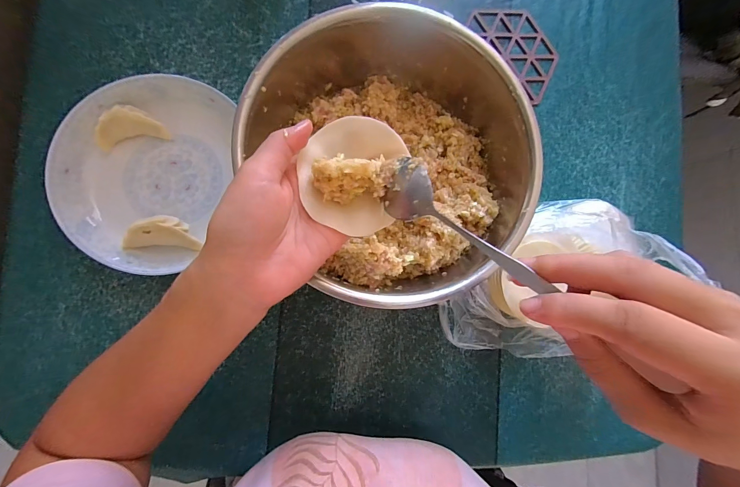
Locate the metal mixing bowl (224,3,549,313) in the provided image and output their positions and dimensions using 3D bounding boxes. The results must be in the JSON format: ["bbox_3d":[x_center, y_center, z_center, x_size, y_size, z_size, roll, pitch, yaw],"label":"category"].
[{"bbox_3d":[0.018,-0.078,0.320,0.250,0.111,0.234,1,85,-6],"label":"metal mixing bowl"}]

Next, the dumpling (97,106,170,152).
[{"bbox_3d":[-0.247,-0.120,0.326,0.064,0.024,0.033,-16,87,-7],"label":"dumpling"}]

